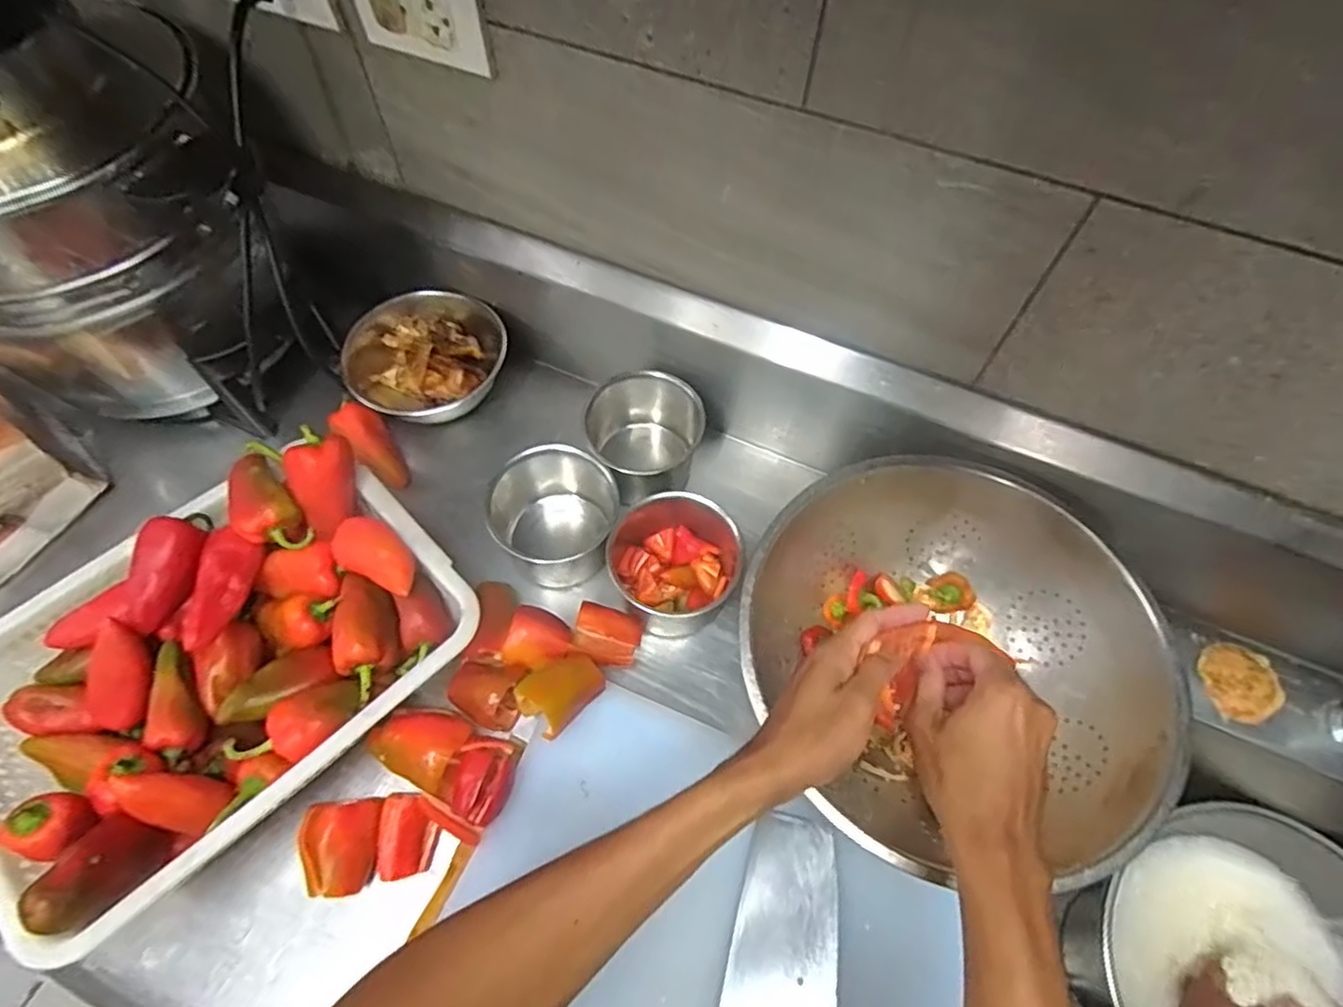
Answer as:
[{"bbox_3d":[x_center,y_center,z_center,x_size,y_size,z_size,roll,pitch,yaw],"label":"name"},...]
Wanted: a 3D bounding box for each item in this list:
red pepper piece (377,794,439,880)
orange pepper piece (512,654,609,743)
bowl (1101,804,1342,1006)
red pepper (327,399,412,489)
[{"bbox_3d":[-0.212,0.267,0.526,0.041,0.031,0.060,-2,61,-3],"label":"red pepper piece"},{"bbox_3d":[-0.093,0.156,0.547,0.065,0.031,0.049,-40,69,-21],"label":"orange pepper piece"},{"bbox_3d":[0.578,0.484,0.643,0.279,0.094,0.255,1,61,-1],"label":"bowl"},{"bbox_3d":[-0.316,-0.058,0.694,0.044,0.052,0.096,-34,67,-18],"label":"red pepper"}]

